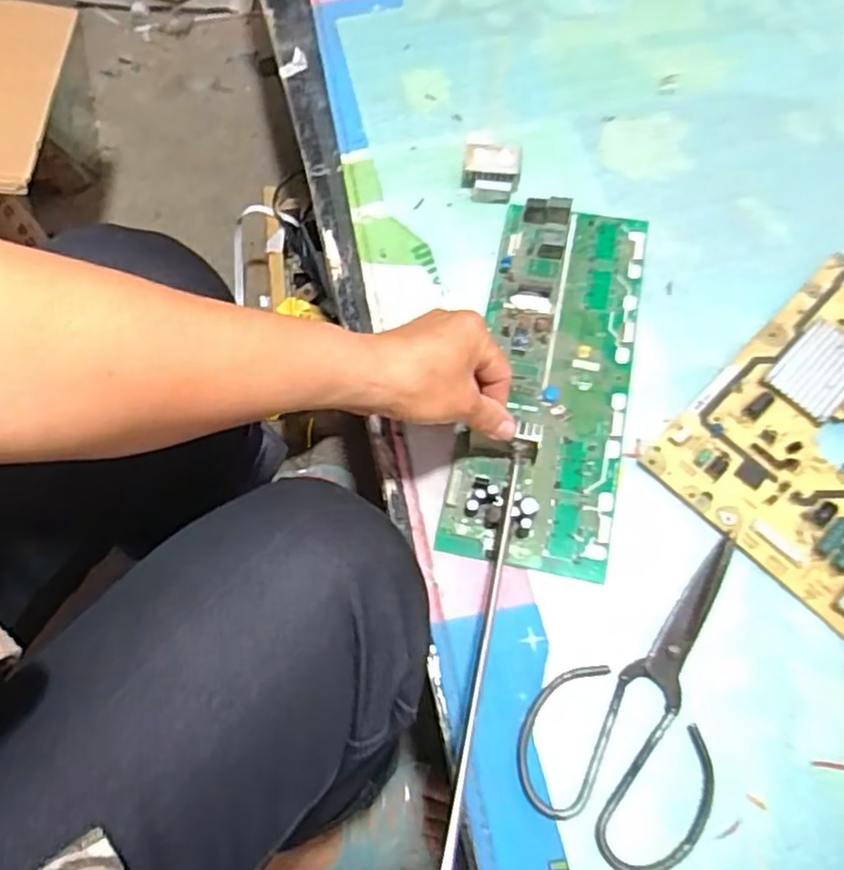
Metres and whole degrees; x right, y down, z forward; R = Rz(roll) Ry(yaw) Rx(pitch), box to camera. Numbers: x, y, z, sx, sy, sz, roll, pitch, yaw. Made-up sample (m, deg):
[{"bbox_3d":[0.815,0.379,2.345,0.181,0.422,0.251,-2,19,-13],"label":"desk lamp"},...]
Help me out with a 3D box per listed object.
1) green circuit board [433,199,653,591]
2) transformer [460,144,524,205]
[{"bbox_3d":[0.093,-0.048,0.482,0.111,0.023,0.290,10,68,6],"label":"green circuit board"},{"bbox_3d":[0.057,-0.217,0.558,0.046,0.027,0.040,10,67,6],"label":"transformer"}]

